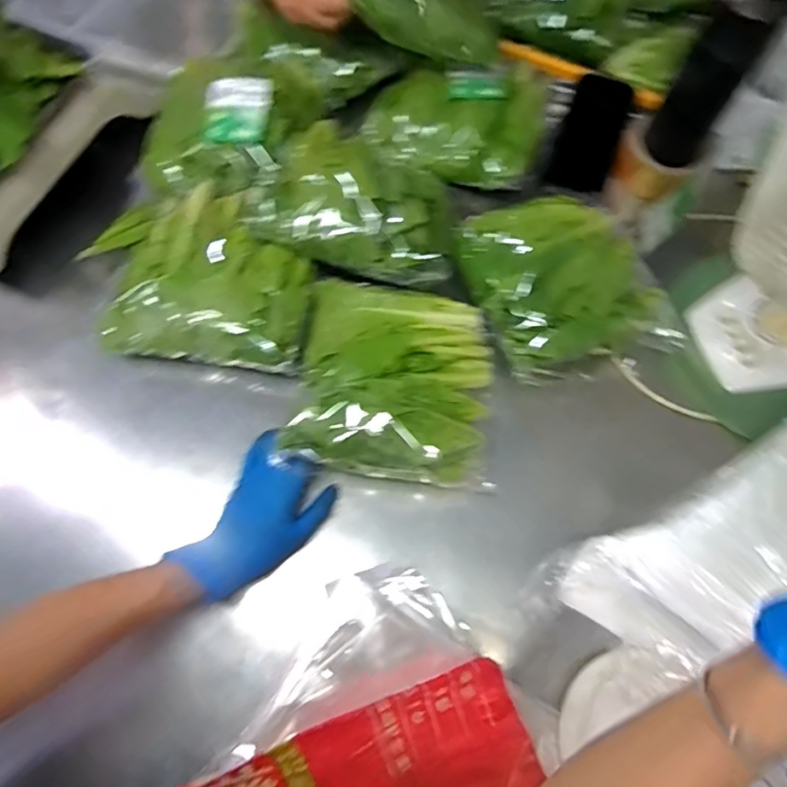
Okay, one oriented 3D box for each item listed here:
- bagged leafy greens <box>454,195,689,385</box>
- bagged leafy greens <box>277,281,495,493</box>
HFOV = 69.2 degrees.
[{"bbox_3d":[0.175,-0.118,0.565,0.186,0.041,0.184,-20,72,-9],"label":"bagged leafy greens"},{"bbox_3d":[0.004,-0.018,0.536,0.181,0.064,0.186,8,70,1],"label":"bagged leafy greens"}]

